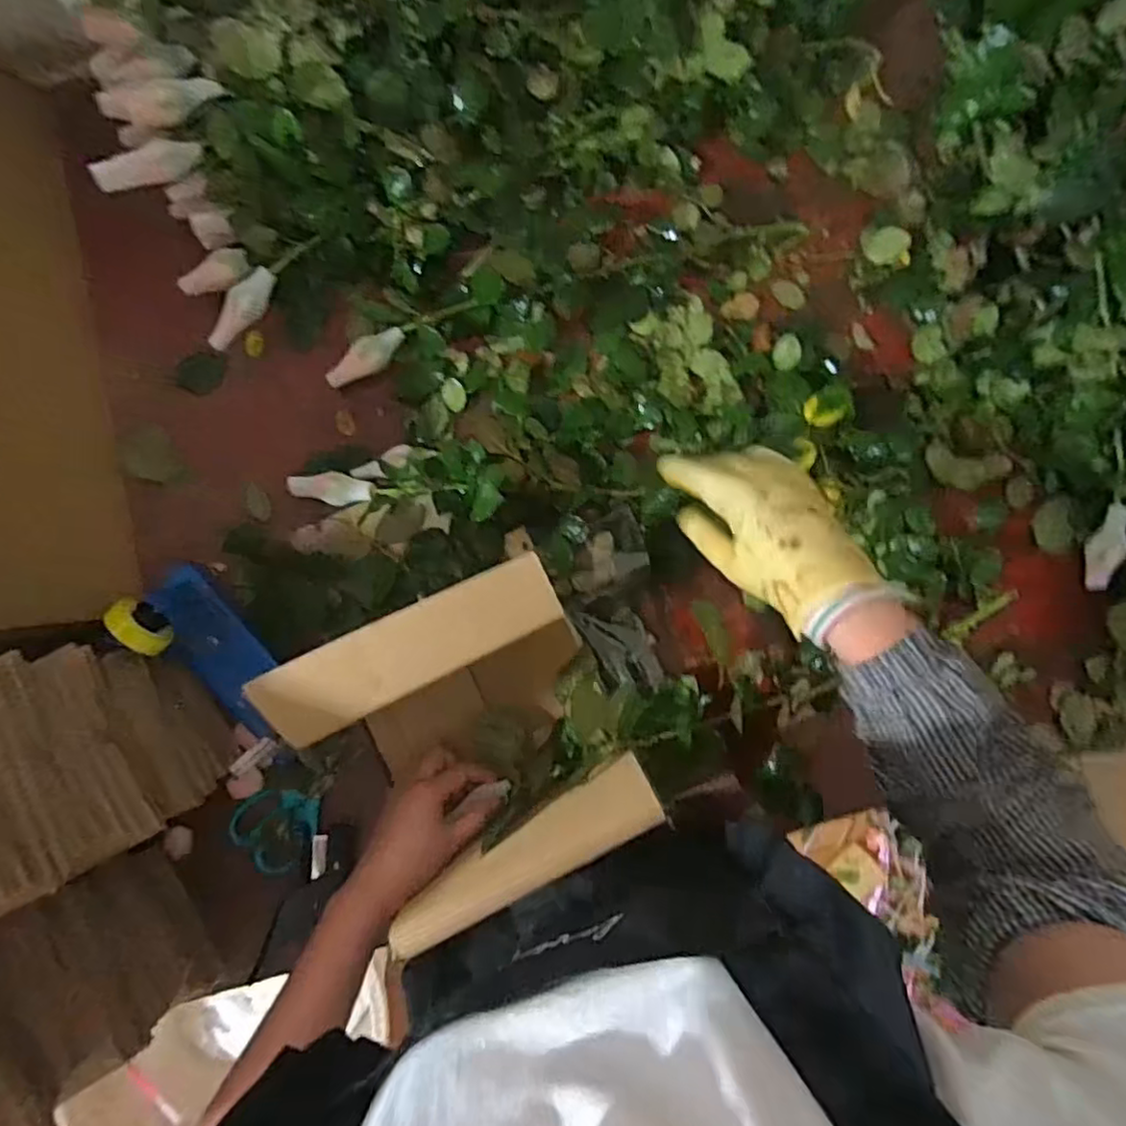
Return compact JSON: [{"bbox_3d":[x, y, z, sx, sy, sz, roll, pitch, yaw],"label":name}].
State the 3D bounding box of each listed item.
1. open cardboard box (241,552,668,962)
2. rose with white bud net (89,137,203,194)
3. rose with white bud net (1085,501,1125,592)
[{"bbox_3d":[-0.068,0.131,0.528,0.212,0.199,0.203,-26,88,-3],"label":"open cardboard box"},{"bbox_3d":[-0.364,-0.349,0.571,0.089,0.028,0.025,-32,88,-19],"label":"rose with white bud net"},{"bbox_3d":[0.545,-0.016,0.650,0.025,0.023,0.088,6,105,-1],"label":"rose with white bud net"}]

